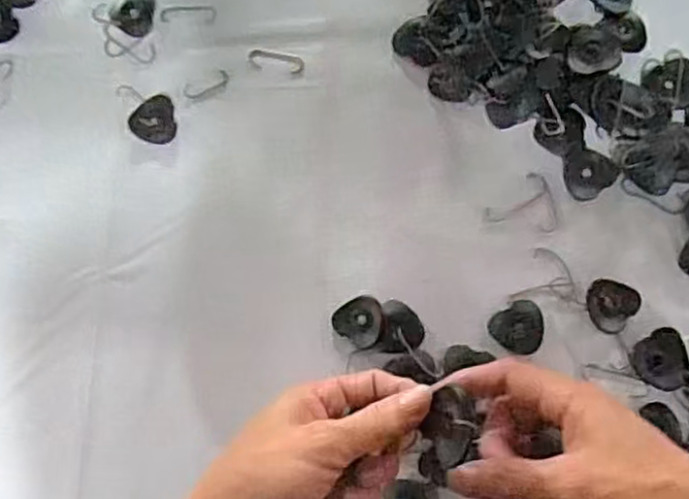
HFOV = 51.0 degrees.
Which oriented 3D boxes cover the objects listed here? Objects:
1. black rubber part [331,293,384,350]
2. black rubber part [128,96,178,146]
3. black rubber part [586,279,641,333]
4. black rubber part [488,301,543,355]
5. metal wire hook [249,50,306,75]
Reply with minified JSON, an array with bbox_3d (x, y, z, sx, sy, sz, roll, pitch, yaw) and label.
[{"bbox_3d":[0.011,0.048,0.496,0.035,0.013,0.032,-1,82,6],"label":"black rubber part"},{"bbox_3d":[-0.143,-0.094,0.533,0.033,0.013,0.031,-10,82,4],"label":"black rubber part"},{"bbox_3d":[0.177,0.036,0.480,0.032,0.011,0.035,-1,82,6],"label":"black rubber part"},{"bbox_3d":[0.115,0.052,0.486,0.034,0.008,0.035,-1,82,6],"label":"black rubber part"},{"bbox_3d":[-0.051,-0.139,0.533,0.043,0.004,0.015,12,84,7],"label":"metal wire hook"}]

